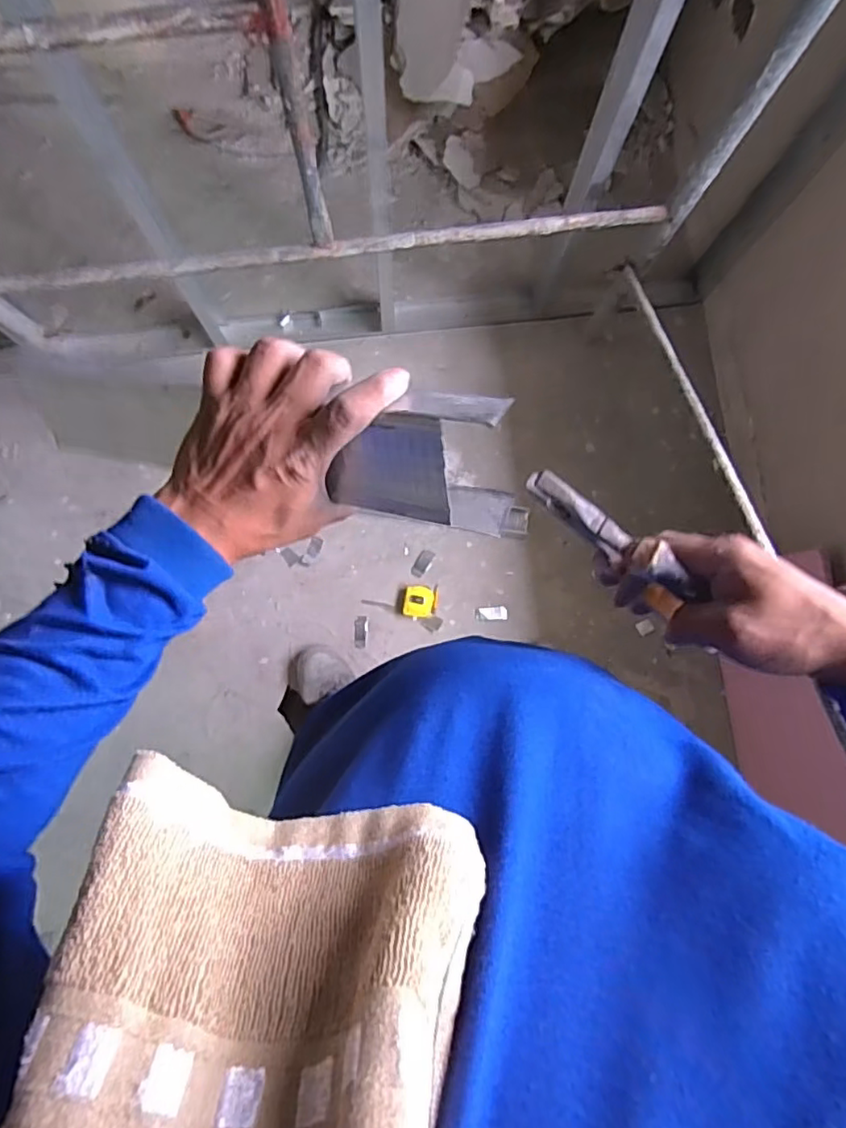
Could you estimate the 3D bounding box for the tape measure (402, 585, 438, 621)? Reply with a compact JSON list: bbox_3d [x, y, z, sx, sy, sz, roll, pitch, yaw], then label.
[{"bbox_3d":[-0.006,0.087,1.375,0.082,0.041,0.077,7,82,-1],"label":"tape measure"}]

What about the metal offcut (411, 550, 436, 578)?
[{"bbox_3d":[-0.001,-0.001,1.418,0.033,0.010,0.067,31,82,2],"label":"metal offcut"}]

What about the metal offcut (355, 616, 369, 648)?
[{"bbox_3d":[-0.145,0.160,1.396,0.031,0.011,0.075,5,82,-1],"label":"metal offcut"}]

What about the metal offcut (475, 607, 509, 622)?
[{"bbox_3d":[0.162,0.117,1.400,0.079,0.004,0.032,-3,82,-3],"label":"metal offcut"}]

